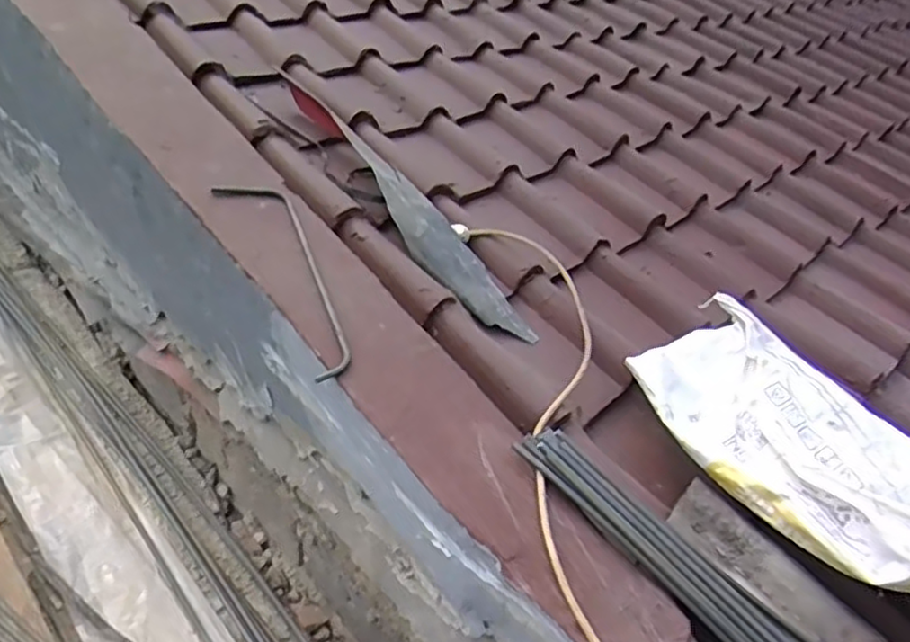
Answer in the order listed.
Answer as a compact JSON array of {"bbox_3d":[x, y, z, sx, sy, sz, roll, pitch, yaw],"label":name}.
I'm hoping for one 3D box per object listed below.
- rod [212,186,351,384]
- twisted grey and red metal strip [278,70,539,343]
[{"bbox_3d":[-0.212,-0.065,0.845,0.087,0.016,0.353,-14,54,-28],"label":"rod"},{"bbox_3d":[-0.113,-0.222,1.099,0.099,0.041,0.713,-22,59,-35],"label":"twisted grey and red metal strip"}]

